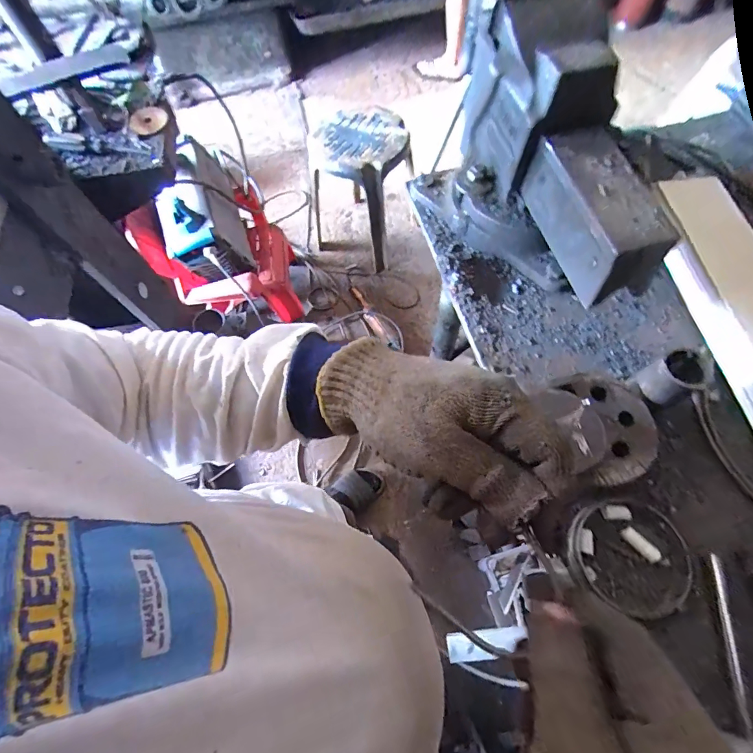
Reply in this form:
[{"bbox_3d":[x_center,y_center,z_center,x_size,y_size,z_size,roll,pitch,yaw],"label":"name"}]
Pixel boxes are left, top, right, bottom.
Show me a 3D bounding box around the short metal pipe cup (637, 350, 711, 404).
[{"bbox_3d":[0.263,0.001,0.360,0.038,0.036,0.034,-18,65,-5],"label":"short metal pipe cup"}]

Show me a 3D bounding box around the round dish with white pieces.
[{"bbox_3d":[0.218,0.151,0.356,0.096,0.020,0.085,26,69,15],"label":"round dish with white pieces"}]

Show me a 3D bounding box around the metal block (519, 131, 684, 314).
[{"bbox_3d":[0.209,-0.155,0.397,0.069,0.077,0.158,-17,65,-4],"label":"metal block"}]

